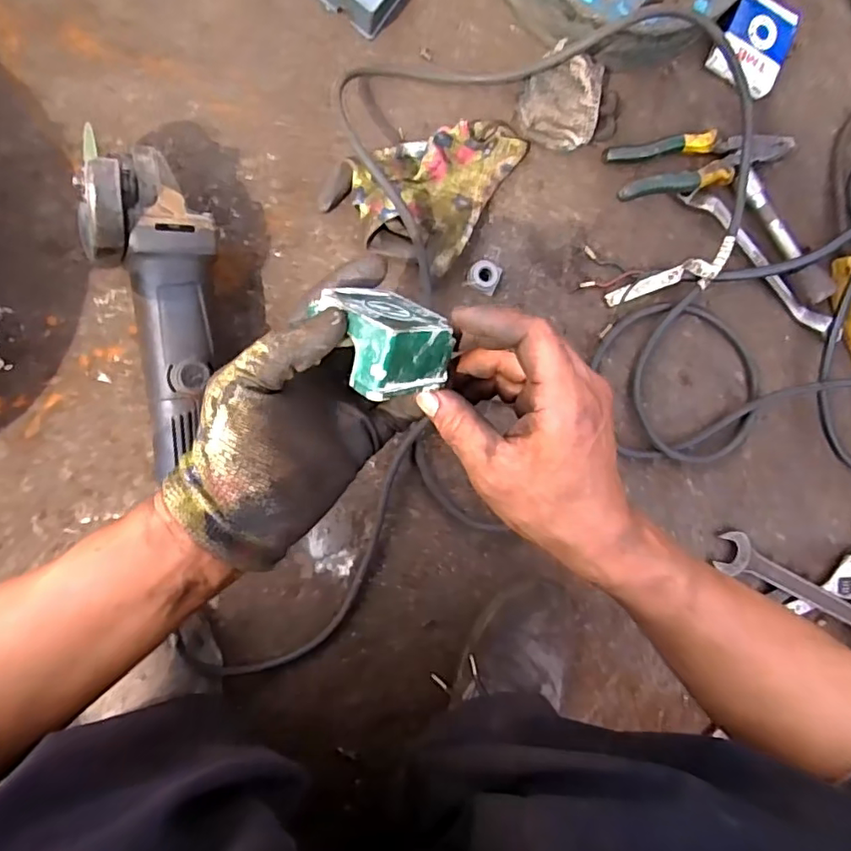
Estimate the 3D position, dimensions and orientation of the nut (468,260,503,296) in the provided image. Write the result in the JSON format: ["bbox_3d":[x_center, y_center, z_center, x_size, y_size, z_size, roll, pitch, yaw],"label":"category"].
[{"bbox_3d":[0.055,-0.136,0.529,0.030,0.016,0.026,19,90,-9],"label":"nut"}]

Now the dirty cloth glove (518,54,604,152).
[{"bbox_3d":[0.114,-0.275,0.506,0.064,0.061,0.058,0,93,-9],"label":"dirty cloth glove"}]

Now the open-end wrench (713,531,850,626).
[{"bbox_3d":[0.387,0.168,0.585,0.205,0.010,0.039,28,96,-3],"label":"open-end wrench"}]

